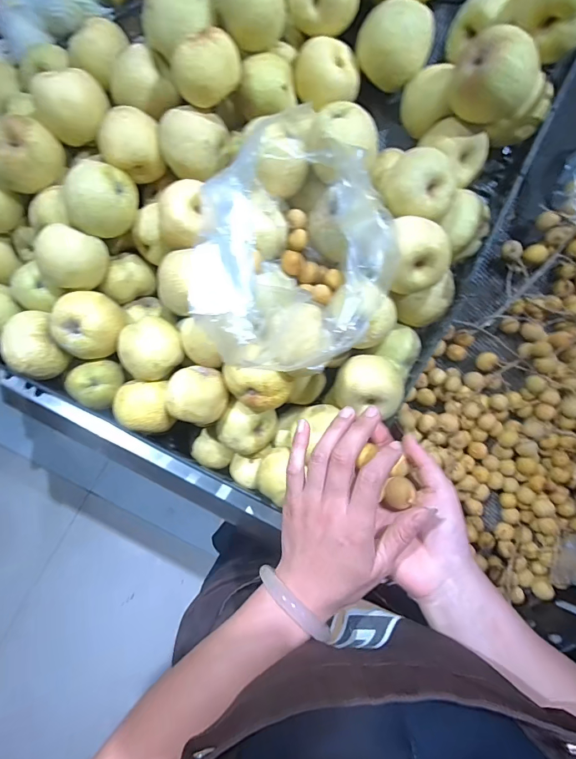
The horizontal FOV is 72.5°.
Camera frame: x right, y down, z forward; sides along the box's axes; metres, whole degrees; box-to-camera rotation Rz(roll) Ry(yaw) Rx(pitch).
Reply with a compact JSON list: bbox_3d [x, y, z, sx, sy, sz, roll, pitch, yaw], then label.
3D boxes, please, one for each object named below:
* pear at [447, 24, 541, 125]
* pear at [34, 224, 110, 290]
[{"bbox_3d":[0.229,-0.335,0.436,0.076,0.069,0.073,-33,79,-10],"label":"pear"},{"bbox_3d":[-0.281,-0.152,0.504,0.080,0.061,0.068,5,75,-1],"label":"pear"}]

